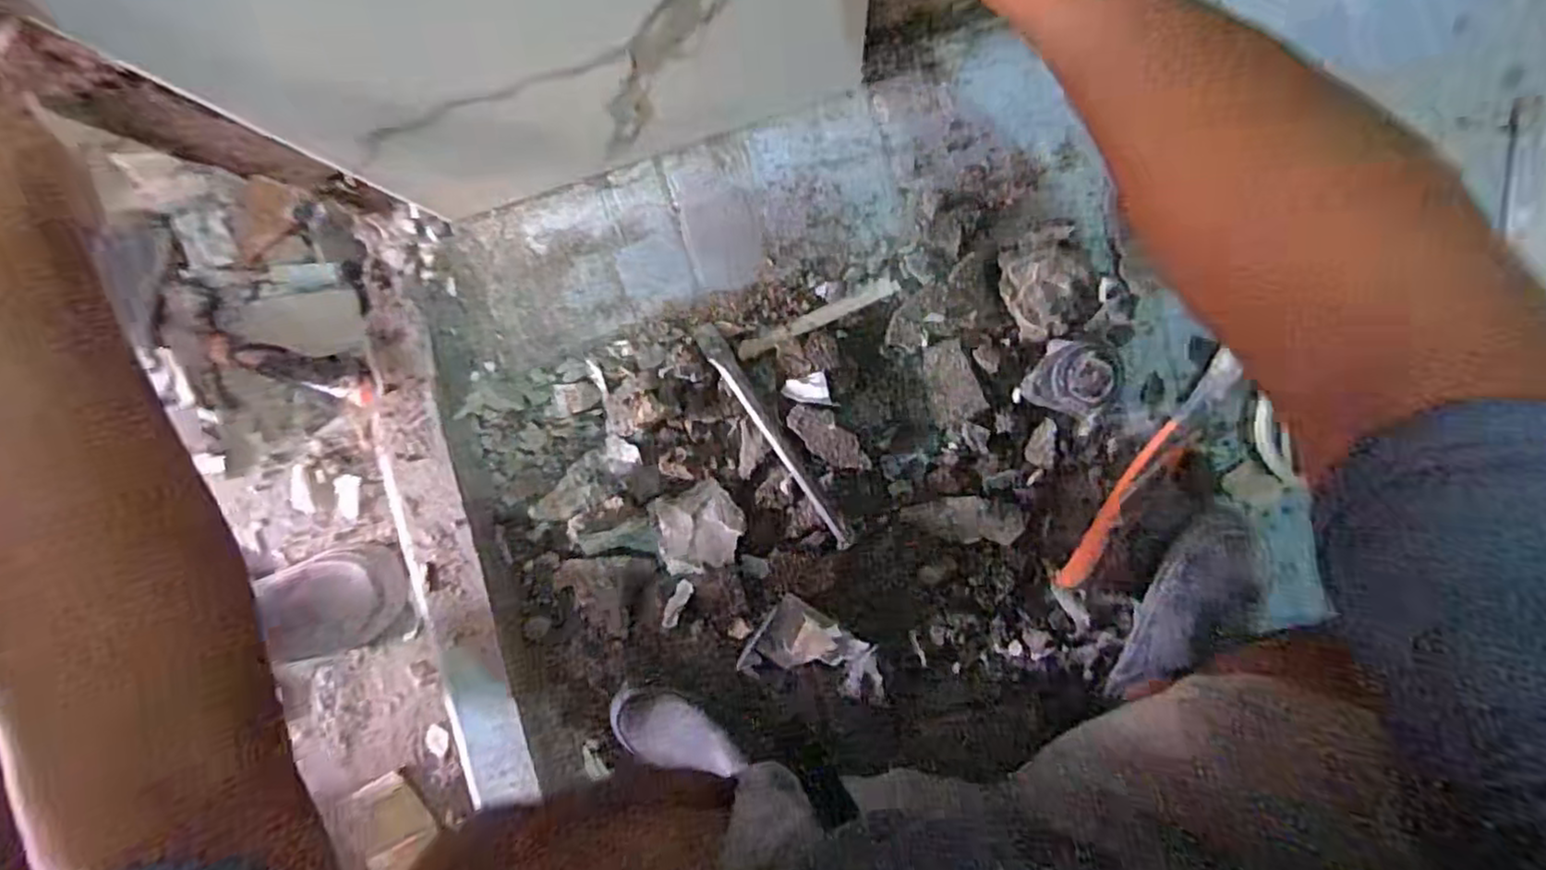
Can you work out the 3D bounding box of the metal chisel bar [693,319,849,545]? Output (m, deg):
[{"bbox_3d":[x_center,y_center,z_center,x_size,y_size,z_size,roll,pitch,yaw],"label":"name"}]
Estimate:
[{"bbox_3d":[0.002,0.001,0.650,0.020,0.017,0.239,-34,91,6],"label":"metal chisel bar"}]

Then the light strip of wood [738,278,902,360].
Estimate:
[{"bbox_3d":[0.041,-0.106,0.644,0.154,0.008,0.017,-24,92,5],"label":"light strip of wood"}]

